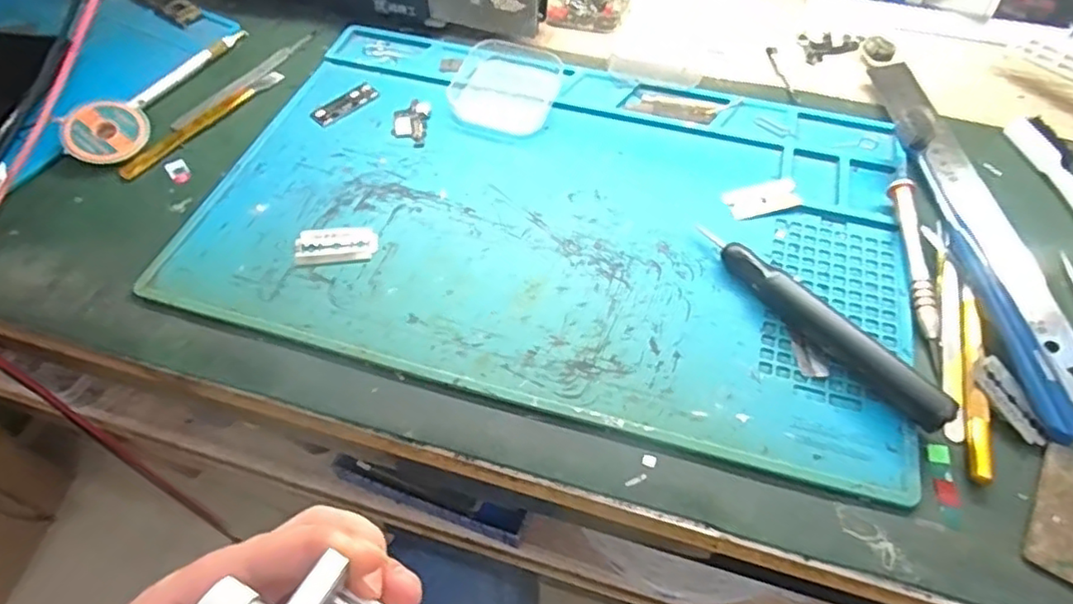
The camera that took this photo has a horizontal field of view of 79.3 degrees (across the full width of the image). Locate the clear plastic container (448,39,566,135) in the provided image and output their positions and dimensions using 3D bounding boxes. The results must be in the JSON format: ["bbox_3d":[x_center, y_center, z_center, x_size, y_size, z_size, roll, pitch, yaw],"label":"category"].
[{"bbox_3d":[-0.020,-0.139,0.416,0.063,0.019,0.070,15,56,10],"label":"clear plastic container"}]

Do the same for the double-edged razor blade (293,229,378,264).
[{"bbox_3d":[-0.107,-0.032,0.348,0.042,0.004,0.023,-4,55,-3],"label":"double-edged razor blade"}]

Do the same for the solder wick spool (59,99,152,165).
[{"bbox_3d":[-0.262,-0.103,0.395,0.046,0.008,0.044,8,67,-18],"label":"solder wick spool"}]

